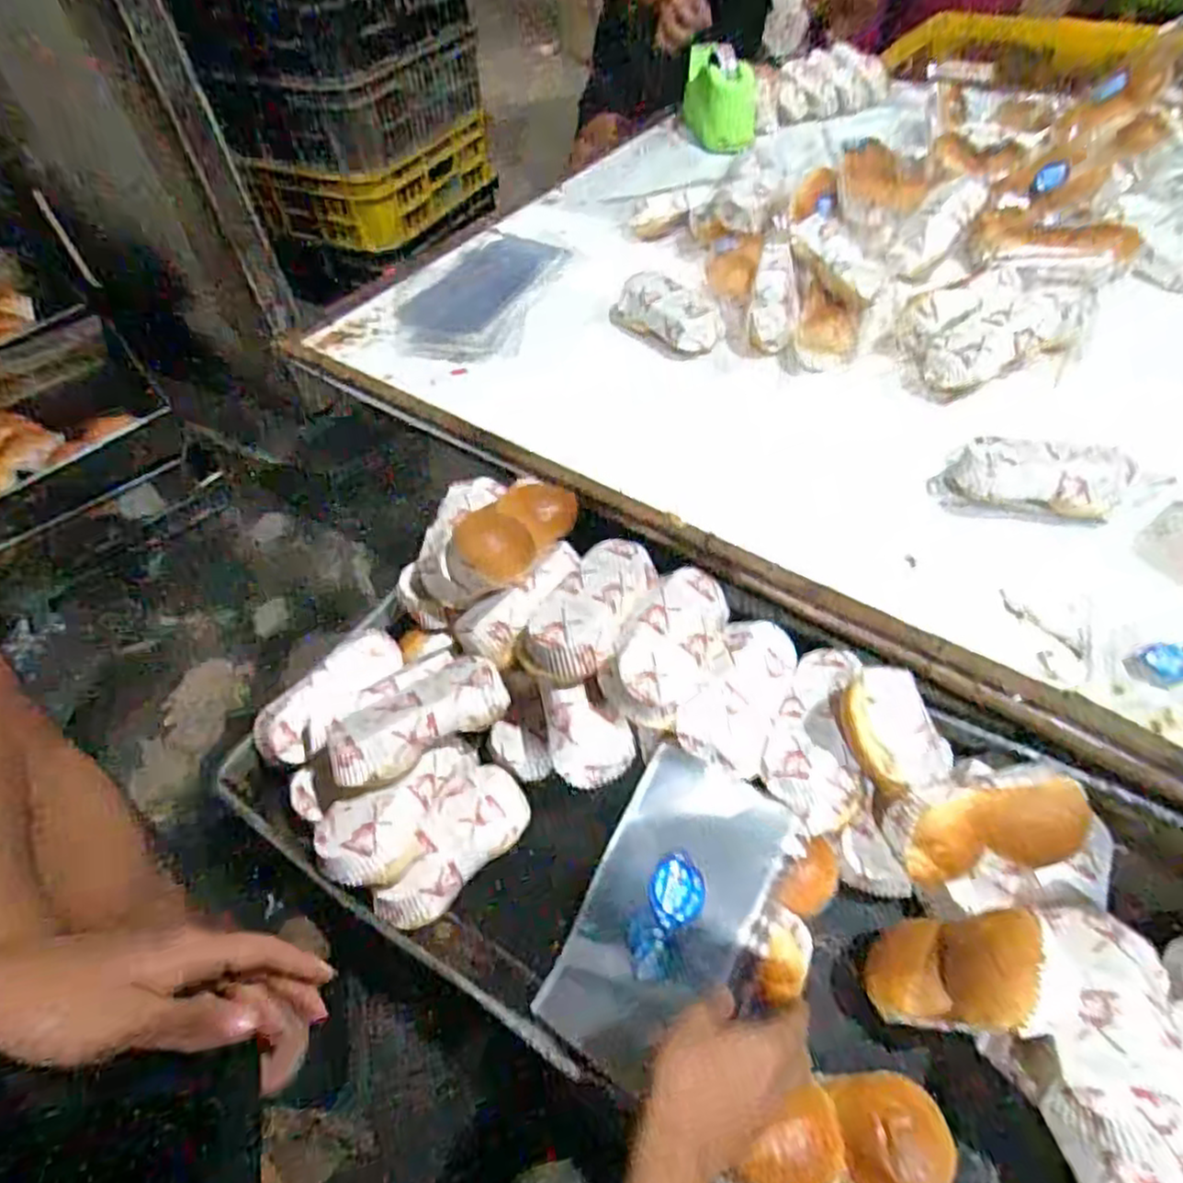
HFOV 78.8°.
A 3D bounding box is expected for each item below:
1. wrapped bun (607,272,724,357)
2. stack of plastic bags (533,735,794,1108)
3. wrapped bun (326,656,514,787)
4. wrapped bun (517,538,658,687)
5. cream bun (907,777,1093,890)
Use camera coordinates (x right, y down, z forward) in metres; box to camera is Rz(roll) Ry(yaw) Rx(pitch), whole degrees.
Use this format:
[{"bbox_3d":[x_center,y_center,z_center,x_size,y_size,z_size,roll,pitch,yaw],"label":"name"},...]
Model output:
[{"bbox_3d":[0.094,-0.324,0.848,0.127,0.062,0.064,32,61,27],"label":"wrapped bun"},{"bbox_3d":[0.053,0.232,0.518,0.116,0.023,0.213,22,79,23],"label":"stack of plastic bags"},{"bbox_3d":[-0.137,0.097,0.565,0.138,0.041,0.064,-31,54,-18],"label":"wrapped bun"},{"bbox_3d":[0.000,0.014,0.597,0.070,0.050,0.147,21,57,22],"label":"wrapped bun"},{"bbox_3d":[0.292,0.177,0.521,0.135,0.067,0.040,-11,51,-3],"label":"cream bun"}]

